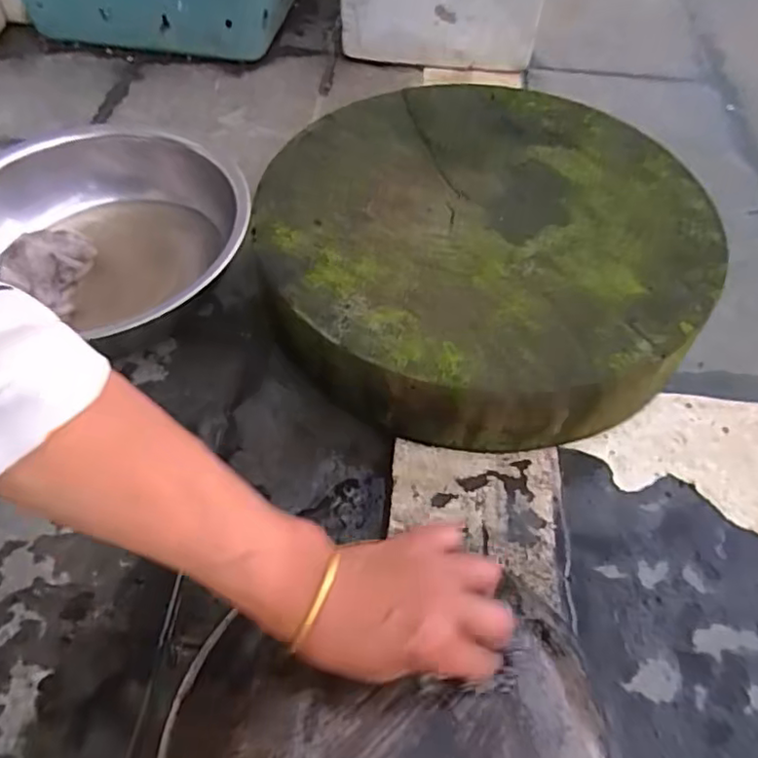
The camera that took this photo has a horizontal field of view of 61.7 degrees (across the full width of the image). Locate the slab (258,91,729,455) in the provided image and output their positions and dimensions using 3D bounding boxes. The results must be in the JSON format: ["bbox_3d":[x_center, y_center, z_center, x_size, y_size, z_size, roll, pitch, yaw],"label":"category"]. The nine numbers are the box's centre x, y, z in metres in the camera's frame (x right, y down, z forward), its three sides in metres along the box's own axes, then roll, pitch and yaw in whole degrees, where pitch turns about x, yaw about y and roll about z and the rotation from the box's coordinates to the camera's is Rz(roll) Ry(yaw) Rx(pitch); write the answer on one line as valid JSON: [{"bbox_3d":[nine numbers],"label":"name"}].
[{"bbox_3d":[0.105,-0.143,0.684,0.432,0.106,0.456,1,52,-1],"label":"slab"}]

